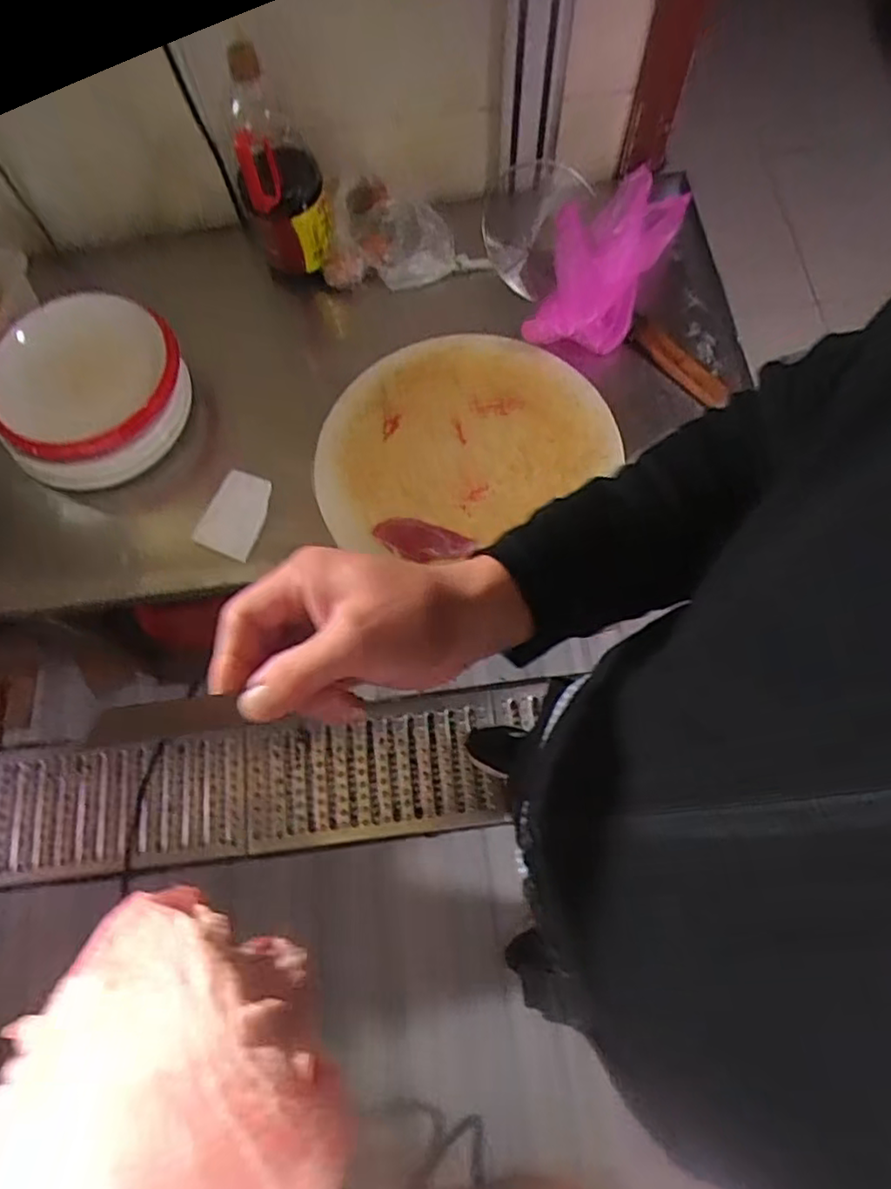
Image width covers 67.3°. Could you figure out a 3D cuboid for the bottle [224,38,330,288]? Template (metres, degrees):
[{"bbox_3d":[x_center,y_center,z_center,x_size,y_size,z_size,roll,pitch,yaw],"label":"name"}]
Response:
[{"bbox_3d":[-0.213,-0.526,0.850,0.104,0.269,0.112,-20,71,-5],"label":"bottle"}]

